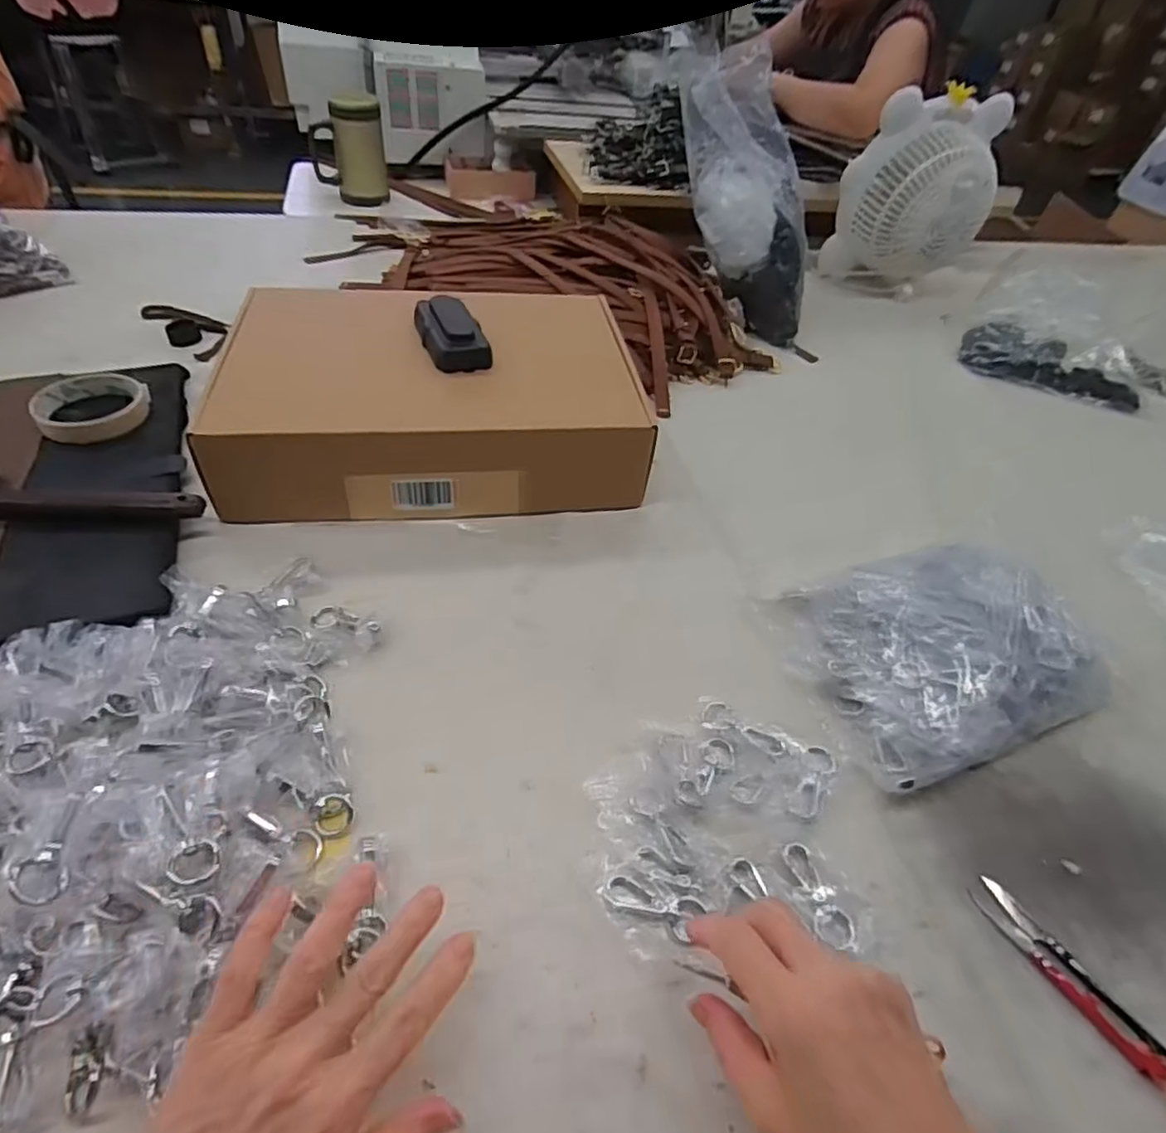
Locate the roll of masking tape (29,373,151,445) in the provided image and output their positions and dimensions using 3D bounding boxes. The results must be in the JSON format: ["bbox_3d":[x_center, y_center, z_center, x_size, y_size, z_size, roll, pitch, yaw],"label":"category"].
[{"bbox_3d":[-0.442,-0.143,0.590,0.087,0.025,0.087,4,45,-4],"label":"roll of masking tape"}]

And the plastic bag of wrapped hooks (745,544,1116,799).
[{"bbox_3d":[0.270,0.059,0.498,0.231,0.049,0.166,-14,49,-20],"label":"plastic bag of wrapped hooks"}]

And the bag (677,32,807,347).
[{"bbox_3d":[0.225,-0.482,0.868,0.146,0.352,0.089,-23,15,-27],"label":"bag"}]

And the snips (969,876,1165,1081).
[{"bbox_3d":[0.267,0.221,0.358,0.026,0.004,0.105,-24,53,-27],"label":"snips"}]

